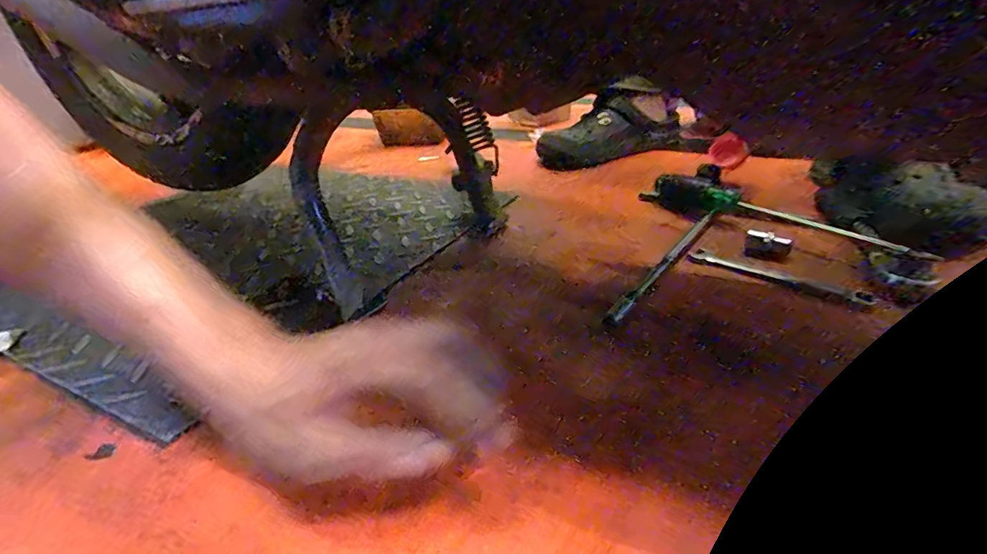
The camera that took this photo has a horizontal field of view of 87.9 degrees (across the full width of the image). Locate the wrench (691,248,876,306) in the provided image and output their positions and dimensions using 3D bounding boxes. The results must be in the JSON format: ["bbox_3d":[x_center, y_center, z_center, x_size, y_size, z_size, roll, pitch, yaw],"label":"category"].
[{"bbox_3d":[0.257,-0.002,0.465,0.147,0.007,0.017,21,37,38],"label":"wrench"}]

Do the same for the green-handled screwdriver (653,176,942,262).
[{"bbox_3d":[0.289,-0.061,0.542,0.028,0.033,0.291,-20,33,-28],"label":"green-handled screwdriver"}]

